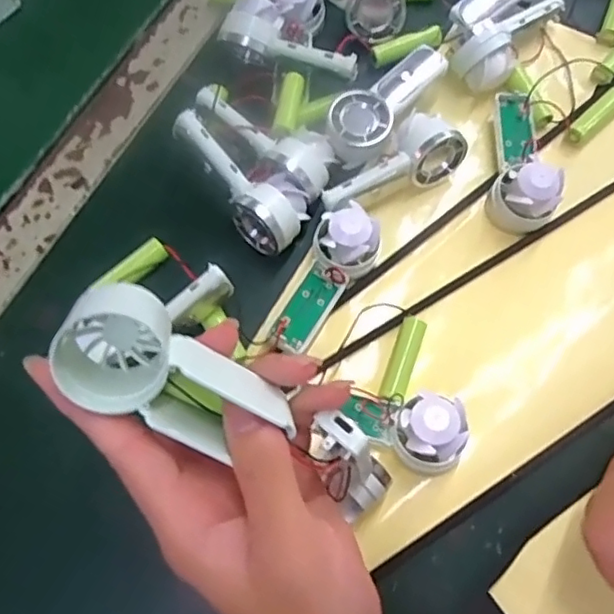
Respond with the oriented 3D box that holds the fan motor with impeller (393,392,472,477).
[{"bbox_3d":[0.063,0.066,0.314,0.034,0.035,0.037,0,70,0],"label":"fan motor with impeller"}]

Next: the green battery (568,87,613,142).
[{"bbox_3d":[0.193,-0.128,0.400,0.057,0.012,0.013,-42,76,-13],"label":"green battery"}]

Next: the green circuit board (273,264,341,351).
[{"bbox_3d":[0.001,0.000,0.347,0.020,0.004,0.051,28,69,11],"label":"green circuit board"}]

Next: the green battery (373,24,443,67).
[{"bbox_3d":[0.069,-0.178,0.415,0.049,0.018,0.012,-16,71,-5],"label":"green battery"}]

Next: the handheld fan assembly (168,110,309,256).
[{"bbox_3d":[-0.039,-0.075,0.353,0.091,0.032,0.038,46,76,-9],"label":"handheld fan assembly"}]

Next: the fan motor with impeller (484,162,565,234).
[{"bbox_3d":[0.131,-0.067,0.365,0.038,0.036,0.029,33,74,11],"label":"fan motor with impeller"}]

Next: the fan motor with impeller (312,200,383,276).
[{"bbox_3d":[0.023,-0.038,0.354,0.036,0.031,0.036,0,70,0],"label":"fan motor with impeller"}]

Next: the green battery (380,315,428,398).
[{"bbox_3d":[0.055,0.028,0.343,0.014,0.013,0.049,19,72,7],"label":"green battery"}]

